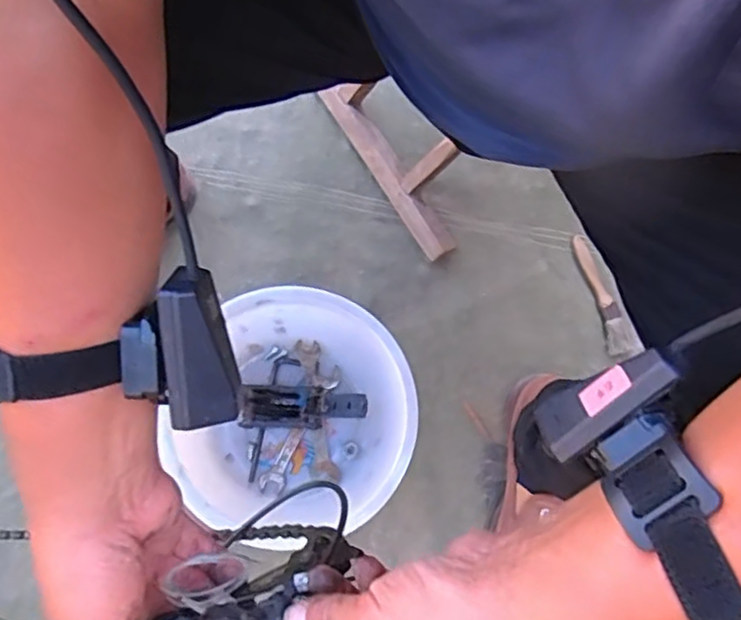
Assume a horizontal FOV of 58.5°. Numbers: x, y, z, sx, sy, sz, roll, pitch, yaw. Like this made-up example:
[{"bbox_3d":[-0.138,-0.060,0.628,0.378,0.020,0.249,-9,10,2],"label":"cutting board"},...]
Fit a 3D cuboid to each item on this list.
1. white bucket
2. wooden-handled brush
[{"bbox_3d":[-0.074,0.112,0.690,0.239,0.082,0.245,2,73,-5],"label":"white bucket"},{"bbox_3d":[0.272,-0.018,0.787,0.036,0.014,0.151,-16,75,-11],"label":"wooden-handled brush"}]

